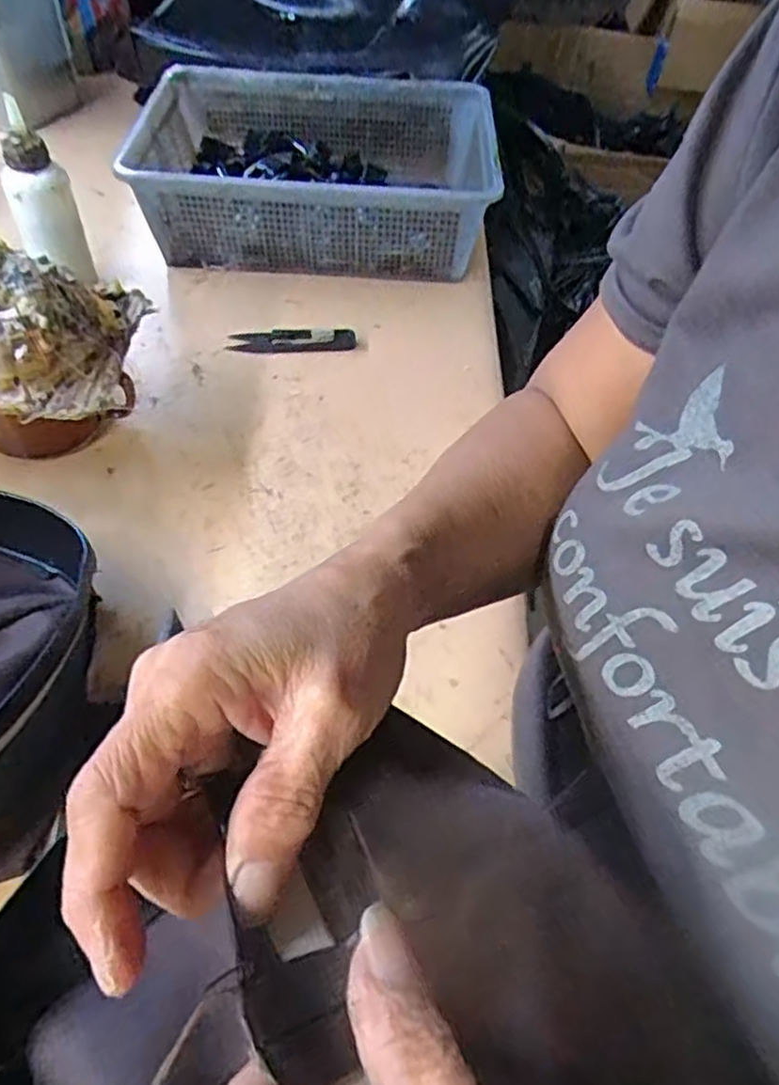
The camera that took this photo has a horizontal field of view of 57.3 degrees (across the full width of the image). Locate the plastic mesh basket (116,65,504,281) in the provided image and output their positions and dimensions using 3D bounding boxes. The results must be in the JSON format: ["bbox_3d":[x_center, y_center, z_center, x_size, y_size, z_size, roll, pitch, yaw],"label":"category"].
[{"bbox_3d":[-0.064,-0.334,0.652,0.292,0.093,0.233,1,52,-2],"label":"plastic mesh basket"}]

